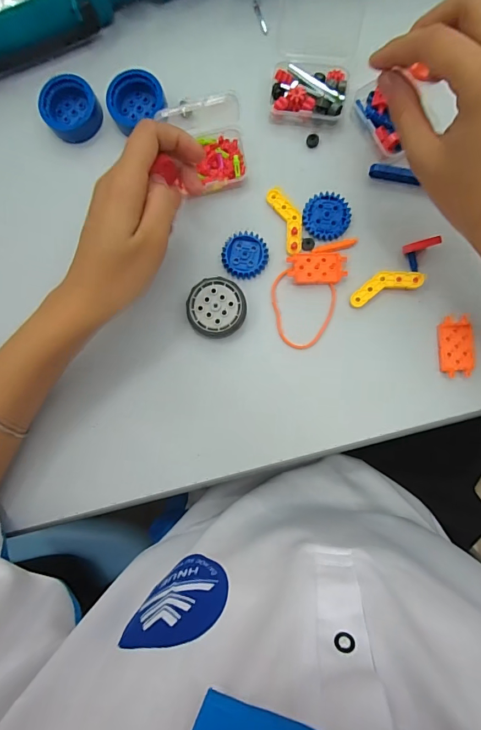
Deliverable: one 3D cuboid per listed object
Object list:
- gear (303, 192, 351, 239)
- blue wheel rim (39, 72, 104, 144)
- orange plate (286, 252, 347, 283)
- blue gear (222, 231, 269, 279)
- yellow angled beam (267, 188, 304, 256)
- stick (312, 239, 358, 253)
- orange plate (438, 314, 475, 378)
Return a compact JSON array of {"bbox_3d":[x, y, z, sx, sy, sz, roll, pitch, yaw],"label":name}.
[{"bbox_3d":[0.073,-0.126,0.324,0.038,0.004,0.039,3,90,3],"label":"gear"},{"bbox_3d":[-0.147,-0.223,0.336,0.047,0.026,0.044,0,90,3],"label":"blue wheel rim"},{"bbox_3d":[0.064,-0.081,0.323,0.048,0.006,0.026,0,90,3],"label":"orange plate"},{"bbox_3d":[0.004,-0.095,0.328,0.038,0.004,0.038,4,90,3],"label":"blue gear"},{"bbox_3d":[0.042,-0.125,0.327,0.021,0.005,0.058,-20,89,3],"label":"yellow angled beam"},{"bbox_3d":[0.080,-0.101,0.325,0.037,0.004,0.007,-12,89,3],"label":"stick"},{"bbox_3d":[0.178,-0.015,0.315,0.027,0.006,0.049,-5,90,3],"label":"orange plate"}]

